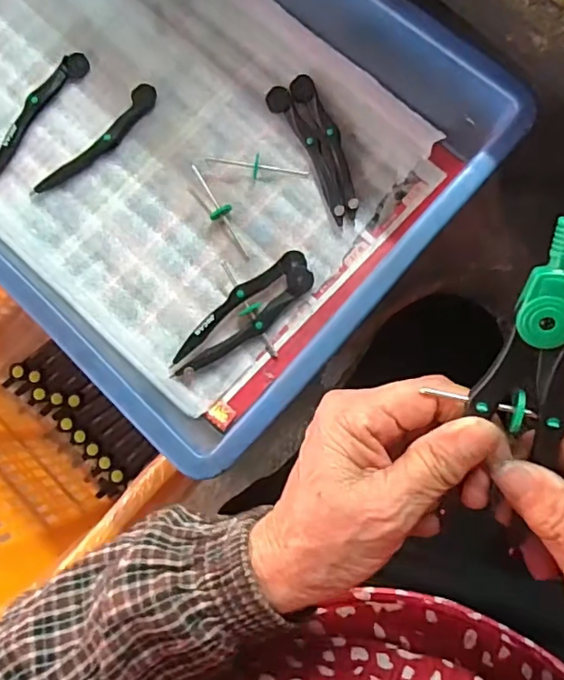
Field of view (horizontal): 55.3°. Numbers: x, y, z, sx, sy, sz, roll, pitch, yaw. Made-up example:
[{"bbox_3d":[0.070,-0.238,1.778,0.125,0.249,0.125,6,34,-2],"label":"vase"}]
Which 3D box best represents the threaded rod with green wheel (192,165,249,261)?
[{"bbox_3d":[-0.043,-0.090,0.379,0.015,0.012,0.075,-27,81,1],"label":"threaded rod with green wheel"}]

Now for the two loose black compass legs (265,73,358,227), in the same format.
[{"bbox_3d":[0.027,-0.136,0.377,0.033,0.010,0.111,-27,81,1],"label":"two loose black compass legs"}]

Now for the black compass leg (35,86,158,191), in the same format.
[{"bbox_3d":[-0.132,-0.143,0.390,0.020,0.006,0.110,44,88,8],"label":"black compass leg"}]

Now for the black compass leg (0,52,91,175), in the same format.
[{"bbox_3d":[-0.181,-0.168,0.397,0.019,0.008,0.110,37,87,8],"label":"black compass leg"}]

